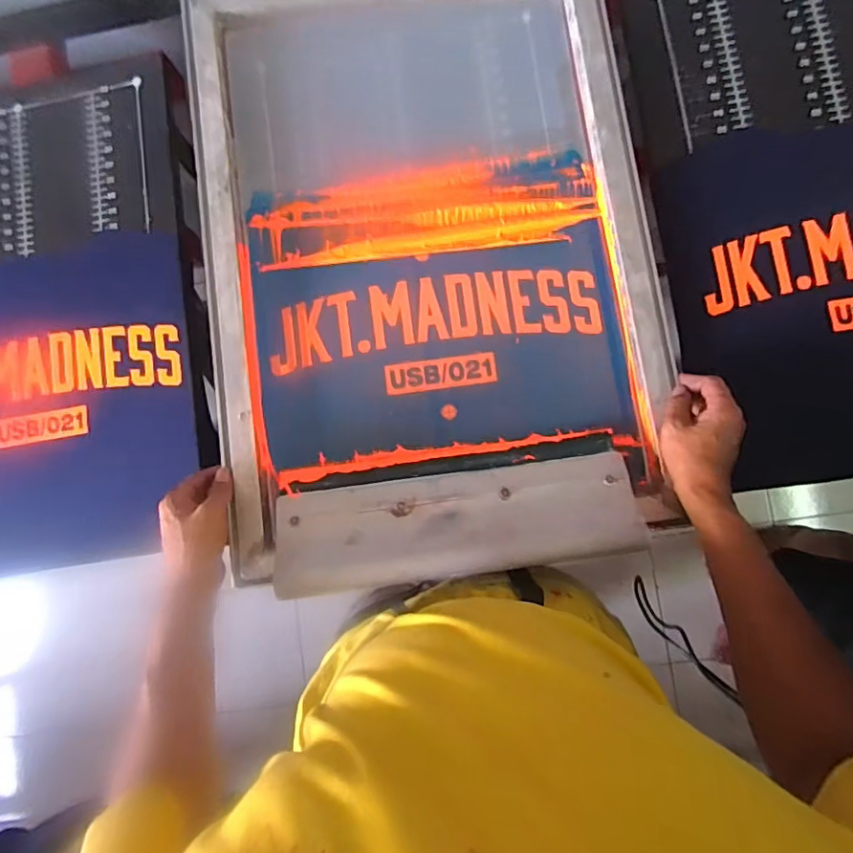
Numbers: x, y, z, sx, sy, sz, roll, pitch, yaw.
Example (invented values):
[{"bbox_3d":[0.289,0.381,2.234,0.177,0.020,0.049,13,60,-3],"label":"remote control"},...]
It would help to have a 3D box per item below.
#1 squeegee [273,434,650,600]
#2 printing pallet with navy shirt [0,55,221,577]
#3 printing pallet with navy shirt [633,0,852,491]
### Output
[{"bbox_3d":[0.029,0.086,0.535,0.343,0.025,0.124,-6,61,0],"label":"squeegee"},{"bbox_3d":[-0.476,-0.135,0.668,0.424,0.035,0.607,-9,83,5],"label":"printing pallet with navy shirt"},{"bbox_3d":[0.467,-0.245,0.583,0.407,0.025,0.582,-6,83,5],"label":"printing pallet with navy shirt"}]

